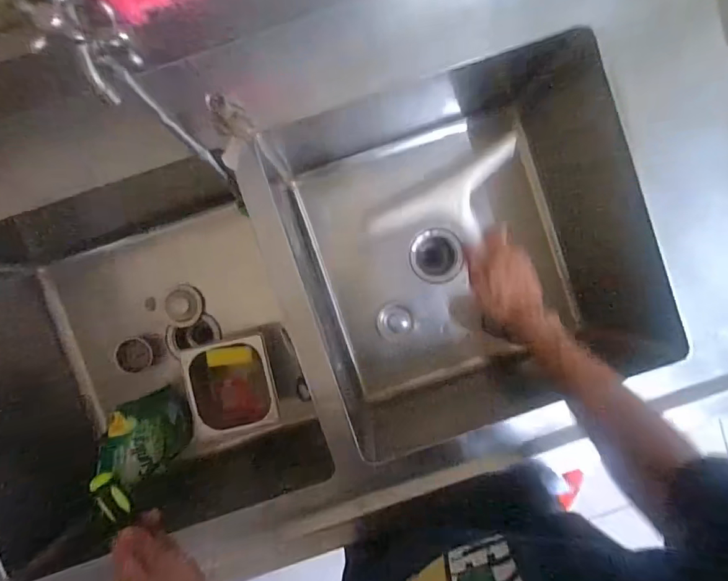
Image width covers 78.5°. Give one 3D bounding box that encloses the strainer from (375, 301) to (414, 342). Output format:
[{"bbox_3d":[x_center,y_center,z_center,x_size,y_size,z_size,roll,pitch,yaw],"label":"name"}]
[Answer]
[{"bbox_3d":[0.065,0.062,0.922,0.075,0.029,0.075,0,93,-1],"label":"strainer"}]

